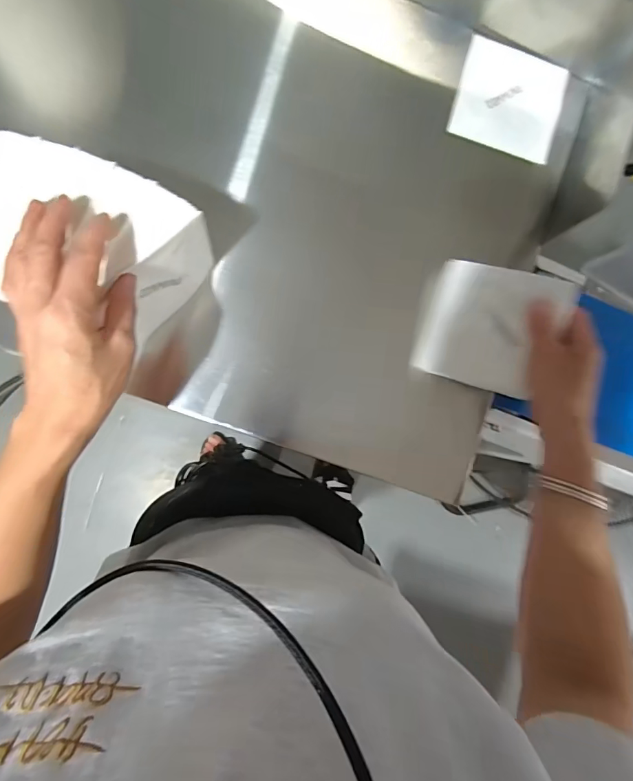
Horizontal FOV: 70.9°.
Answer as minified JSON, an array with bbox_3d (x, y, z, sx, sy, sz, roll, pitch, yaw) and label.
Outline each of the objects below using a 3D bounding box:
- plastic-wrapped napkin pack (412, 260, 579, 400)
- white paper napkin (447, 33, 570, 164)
[{"bbox_3d":[0.180,-0.068,0.457,0.127,0.020,0.112,16,90,15],"label":"plastic-wrapped napkin pack"},{"bbox_3d":[0.215,-0.325,0.492,0.115,0.010,0.118,17,86,-3],"label":"white paper napkin"}]

